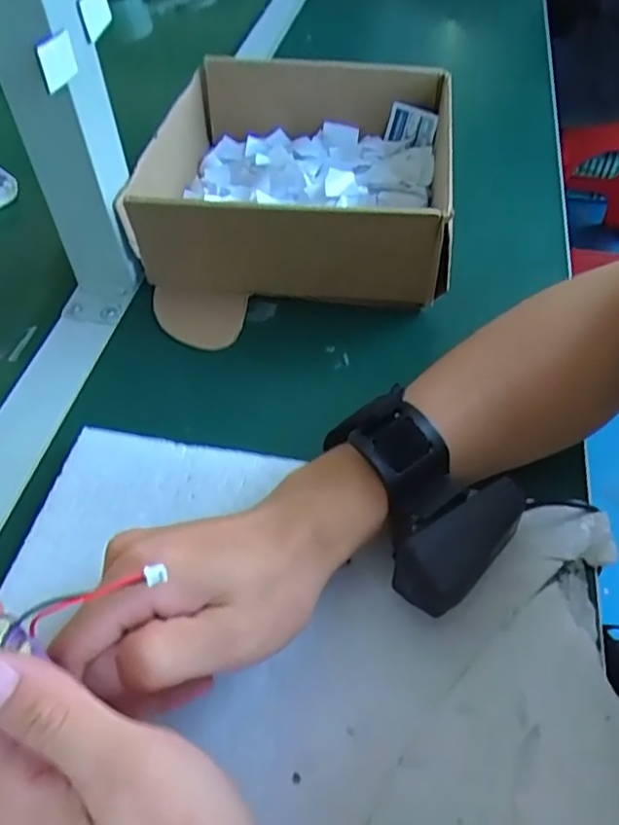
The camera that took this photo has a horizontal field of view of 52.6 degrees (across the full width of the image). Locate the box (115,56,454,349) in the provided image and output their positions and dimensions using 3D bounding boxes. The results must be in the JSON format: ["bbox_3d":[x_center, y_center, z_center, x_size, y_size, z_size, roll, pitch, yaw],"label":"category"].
[{"bbox_3d":[-0.001,-0.196,0.480,0.201,0.071,0.255,4,51,4],"label":"box"}]

